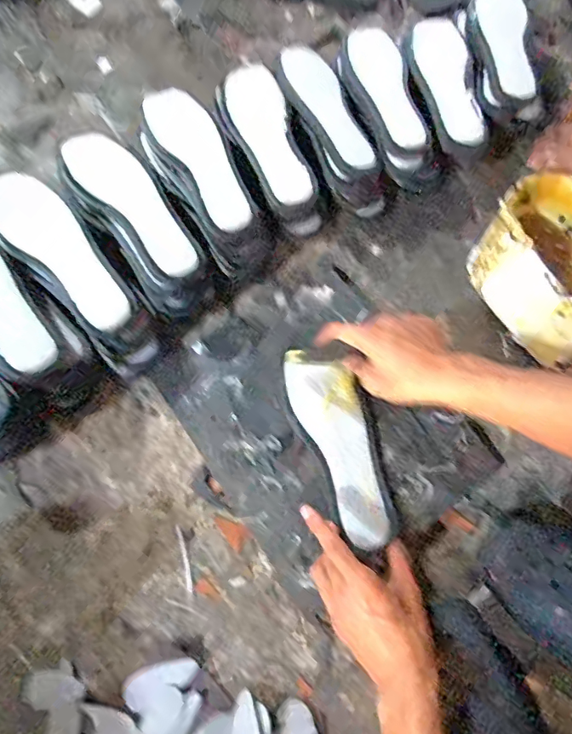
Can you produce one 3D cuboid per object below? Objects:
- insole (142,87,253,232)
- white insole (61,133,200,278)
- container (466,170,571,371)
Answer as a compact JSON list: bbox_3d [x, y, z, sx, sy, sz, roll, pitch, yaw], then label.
[{"bbox_3d":[-0.108,-0.257,0.600,0.074,0.018,0.223,-26,71,-11],"label":"insole"},{"bbox_3d":[-0.173,-0.193,0.565,0.067,0.023,0.215,-40,74,-15],"label":"white insole"},{"bbox_3d":[0.312,-0.101,0.561,0.125,0.133,0.186,-29,71,-12],"label":"container"}]

